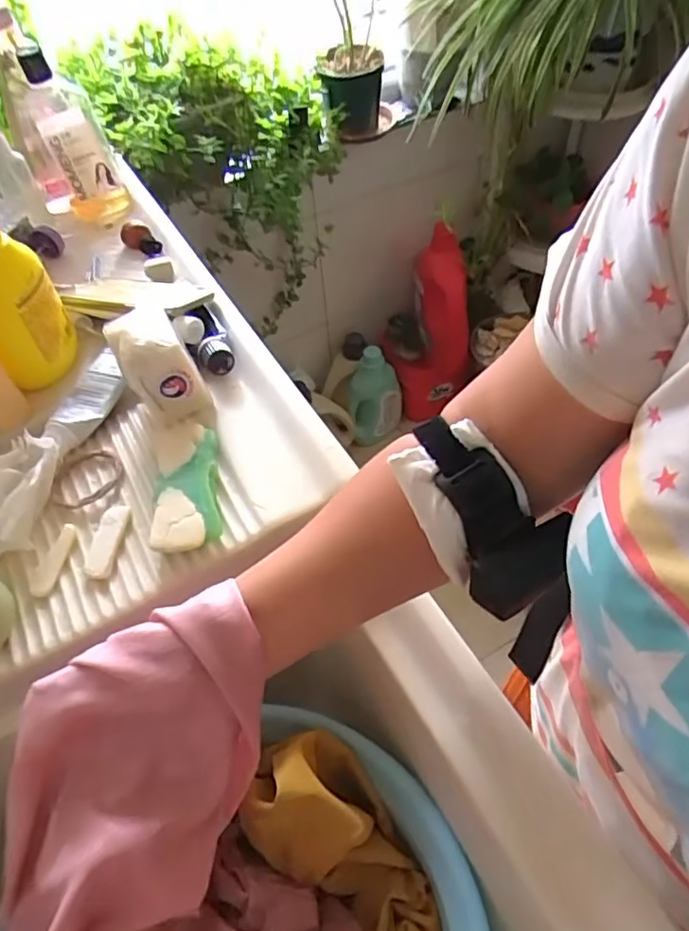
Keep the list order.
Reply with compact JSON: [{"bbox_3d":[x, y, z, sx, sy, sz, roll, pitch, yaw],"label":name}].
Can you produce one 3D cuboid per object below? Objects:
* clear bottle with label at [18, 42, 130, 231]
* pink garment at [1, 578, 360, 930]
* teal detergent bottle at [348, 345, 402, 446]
[{"bbox_3d":[-0.321,-0.386,0.694,0.080,0.181,0.089,-23,53,-13],"label":"clear bottle with label"},{"bbox_3d":[-0.099,0.256,0.350,0.186,0.227,0.240,-20,53,-11],"label":"pink garment"},{"bbox_3d":[0.088,-0.192,1.701,0.148,0.399,0.090,-2,51,3],"label":"teal detergent bottle"}]

